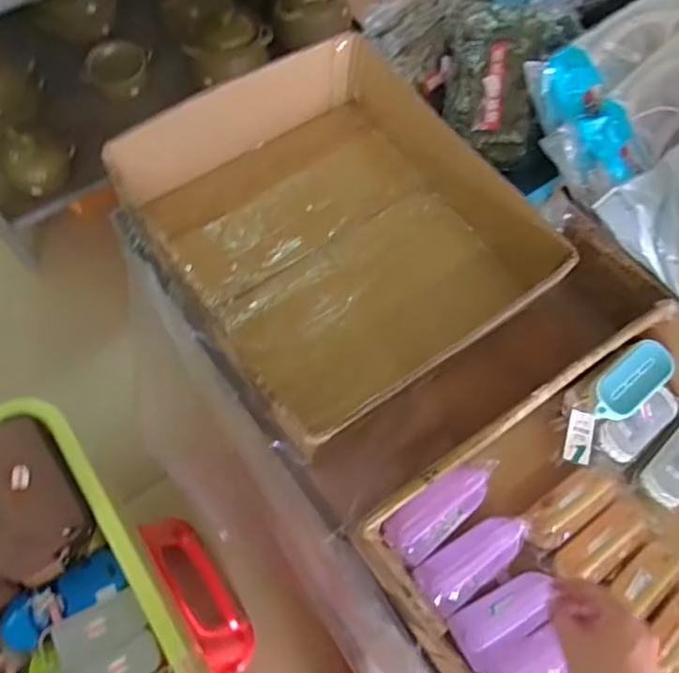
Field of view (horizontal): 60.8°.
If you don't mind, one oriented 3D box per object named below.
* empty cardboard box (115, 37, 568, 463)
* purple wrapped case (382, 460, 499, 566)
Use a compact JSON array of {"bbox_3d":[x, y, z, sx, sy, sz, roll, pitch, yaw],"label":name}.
[{"bbox_3d":[-0.006,-0.150,0.818,0.445,0.143,0.476,-33,72,-16],"label":"empty cardboard box"},{"bbox_3d":[0.122,0.202,0.680,0.147,0.038,0.056,-35,73,-17],"label":"purple wrapped case"}]

